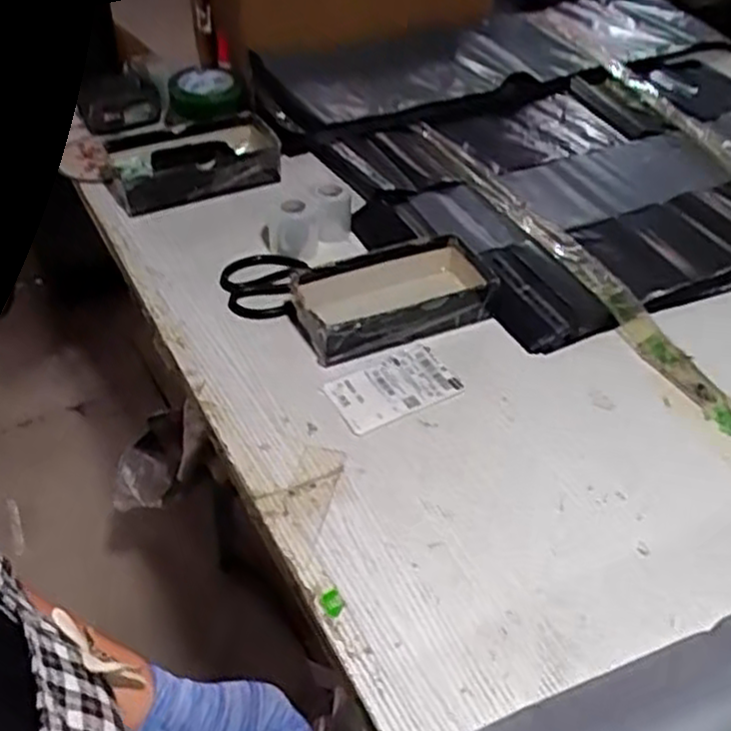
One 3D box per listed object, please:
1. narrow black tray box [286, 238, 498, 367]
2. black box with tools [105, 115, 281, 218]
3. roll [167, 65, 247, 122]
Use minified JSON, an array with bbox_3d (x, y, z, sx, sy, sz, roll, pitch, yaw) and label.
[{"bbox_3d":[0.031,-0.077,0.869,0.217,0.062,0.123,-16,46,-18],"label":"narrow black tray box"},{"bbox_3d":[-0.234,-0.279,1.048,0.219,0.055,0.131,-19,47,-23],"label":"black box with tools"},{"bbox_3d":[-0.233,-0.398,1.120,0.102,0.044,0.096,2,42,-2],"label":"roll"}]

